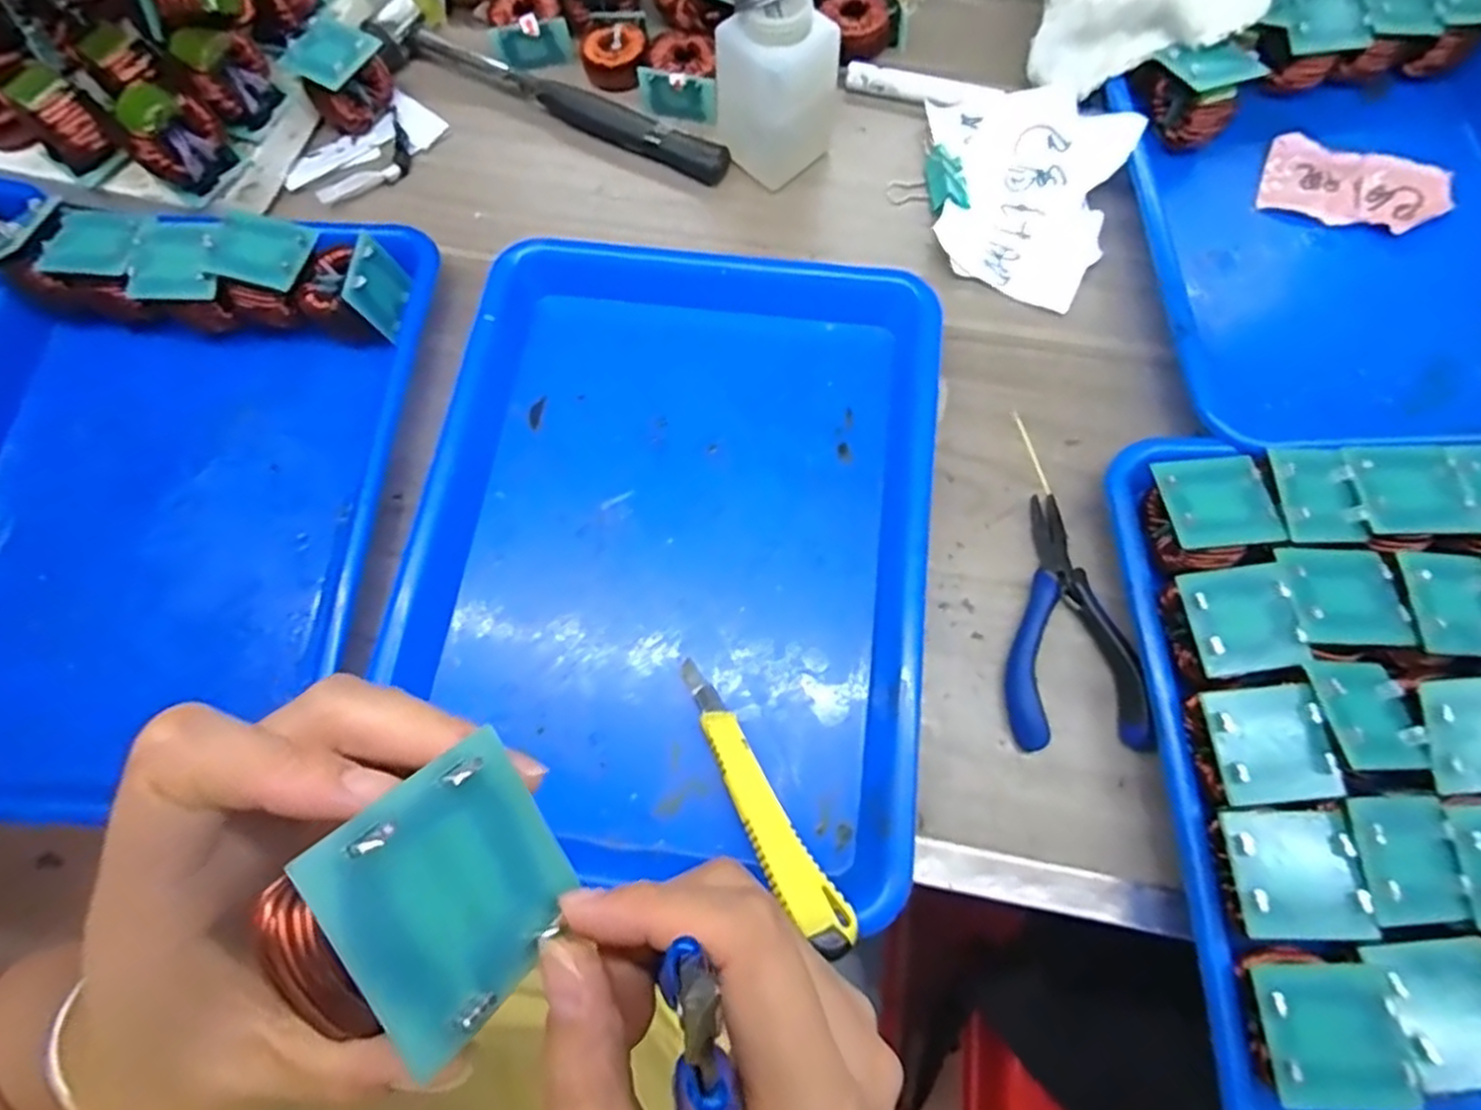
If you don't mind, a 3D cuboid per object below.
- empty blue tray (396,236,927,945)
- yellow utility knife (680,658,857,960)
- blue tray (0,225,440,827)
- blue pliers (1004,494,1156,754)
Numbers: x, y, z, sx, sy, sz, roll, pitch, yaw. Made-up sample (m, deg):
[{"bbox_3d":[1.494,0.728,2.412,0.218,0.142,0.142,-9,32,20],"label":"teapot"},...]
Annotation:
[{"bbox_3d":[-0.034,-0.014,0.371,0.255,0.037,0.327,5,74,3],"label":"empty blue tray"},{"bbox_3d":[0.006,0.104,0.316,0.021,0.005,0.138,-29,56,-7],"label":"yellow utility knife"},{"bbox_3d":[-0.306,-0.029,0.375,0.239,0.032,0.314,4,74,3],"label":"blue tray"},{"bbox_3d":[0.156,0.029,0.351,0.061,0.023,0.125,-4,74,0],"label":"blue pliers"}]

